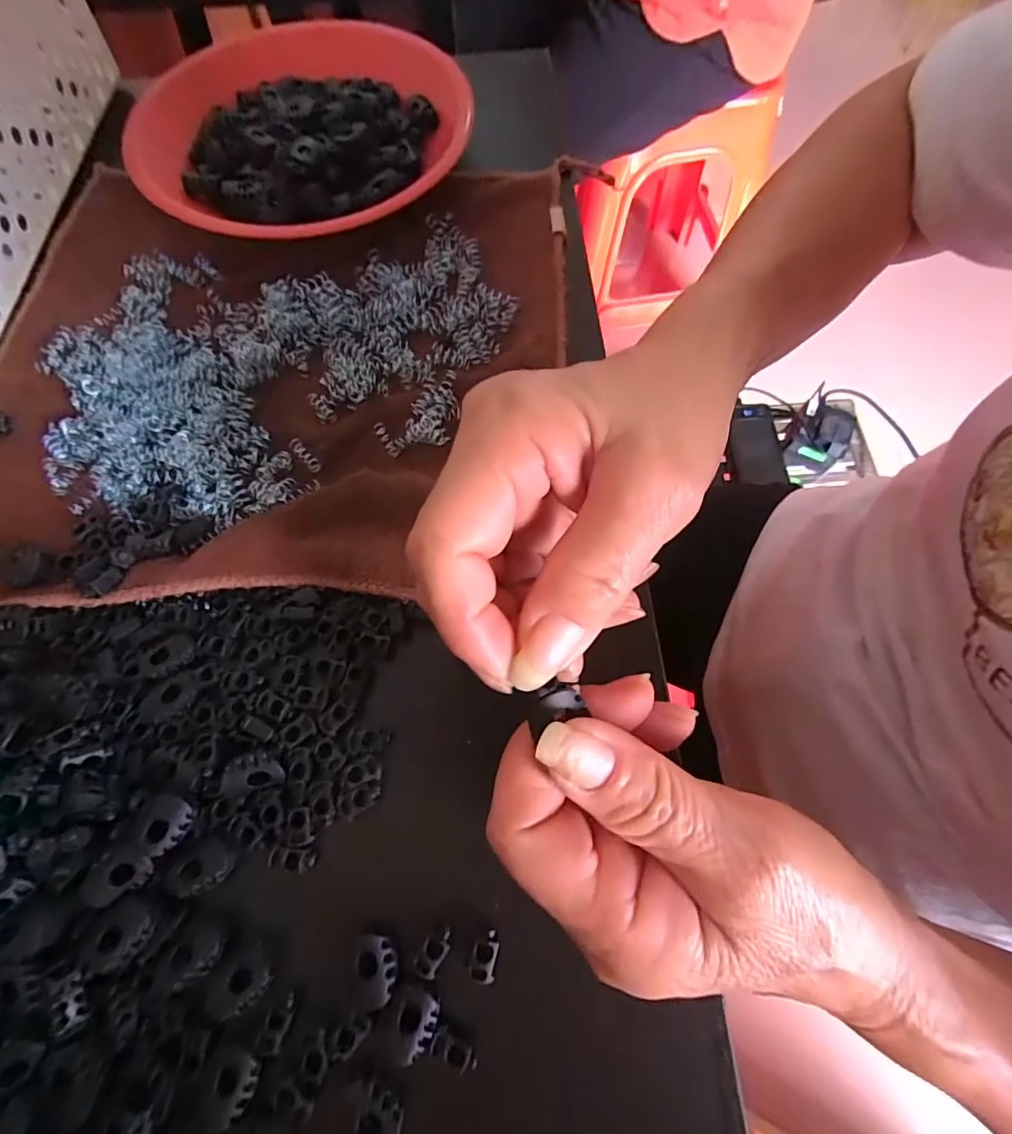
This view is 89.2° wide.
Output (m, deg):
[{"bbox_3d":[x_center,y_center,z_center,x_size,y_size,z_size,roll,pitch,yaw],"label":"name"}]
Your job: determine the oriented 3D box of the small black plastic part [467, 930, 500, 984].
[{"bbox_3d":[-0.008,0.134,0.177,0.009,0.005,0.015,10,71,2],"label":"small black plastic part"}]

